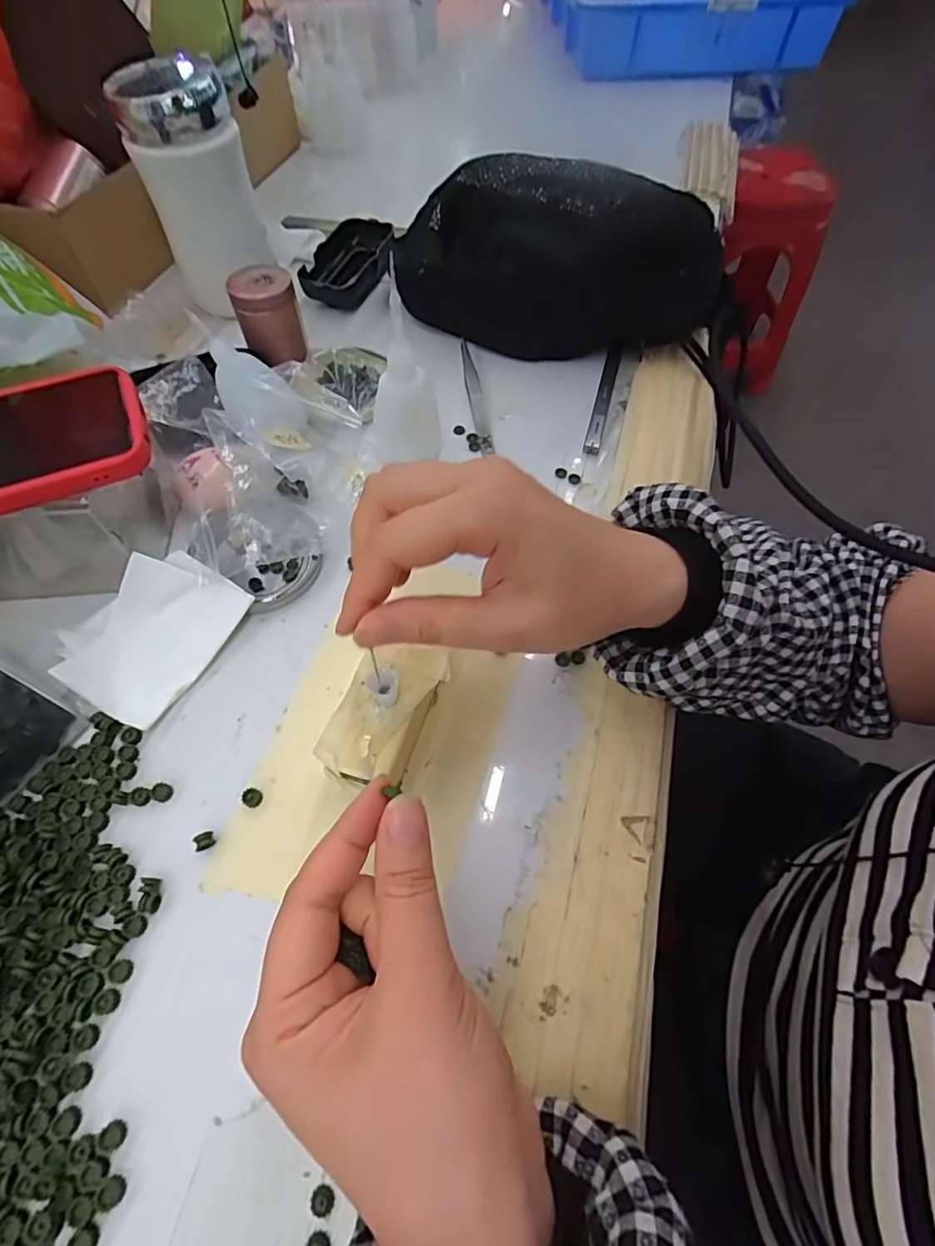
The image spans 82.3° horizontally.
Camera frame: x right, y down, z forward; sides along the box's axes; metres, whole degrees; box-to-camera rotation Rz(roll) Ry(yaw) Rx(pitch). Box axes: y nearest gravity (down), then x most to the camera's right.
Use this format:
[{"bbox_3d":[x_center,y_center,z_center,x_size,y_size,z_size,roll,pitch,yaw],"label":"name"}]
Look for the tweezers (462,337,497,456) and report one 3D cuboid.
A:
[{"bbox_3d":[0.006,-0.176,0.405,0.010,0.006,0.122,-6,61,-6],"label":"tweezers"}]

